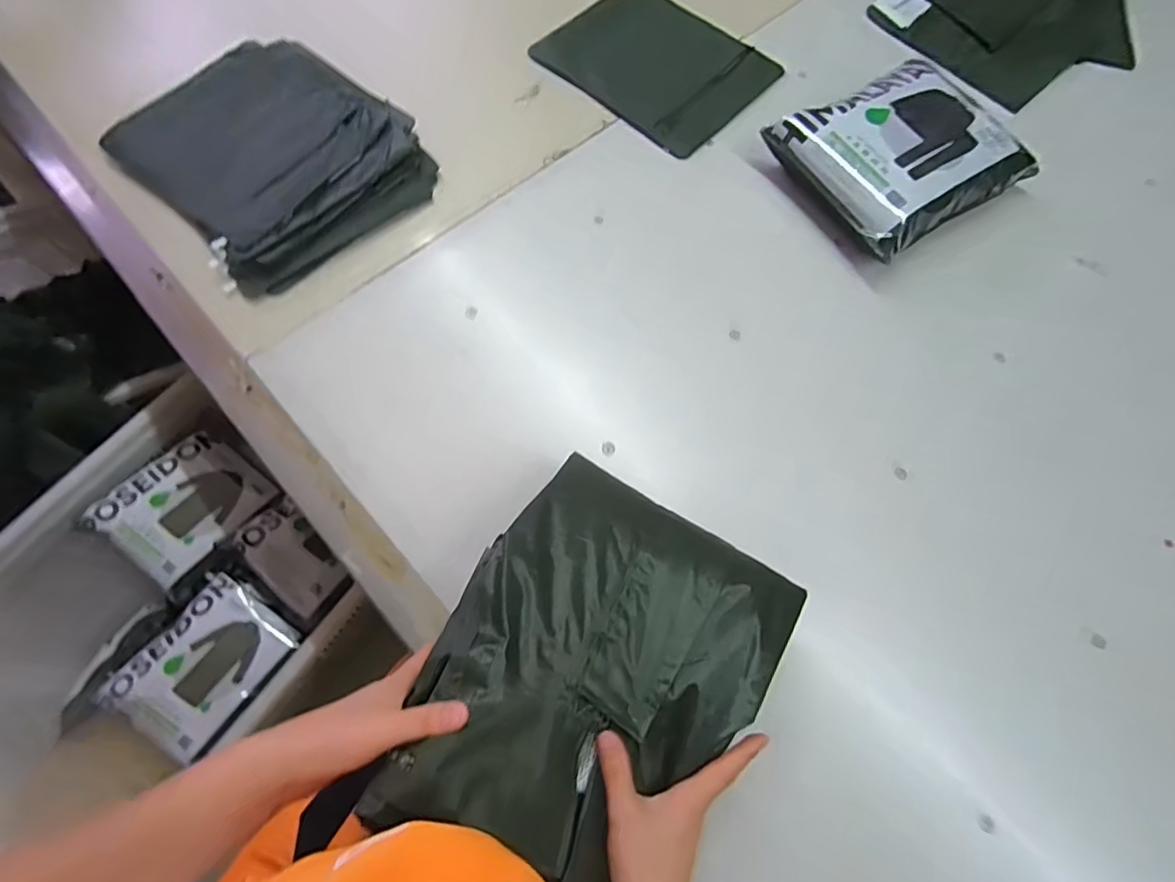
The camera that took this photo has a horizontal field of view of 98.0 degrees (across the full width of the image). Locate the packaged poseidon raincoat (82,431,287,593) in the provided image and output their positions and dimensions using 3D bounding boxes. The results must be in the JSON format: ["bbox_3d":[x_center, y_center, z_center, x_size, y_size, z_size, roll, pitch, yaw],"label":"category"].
[{"bbox_3d":[-0.793,0.125,0.999,0.217,0.043,0.264,37,72,10],"label":"packaged poseidon raincoat"}]

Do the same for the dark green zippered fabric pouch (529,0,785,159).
[{"bbox_3d":[0.113,-0.596,0.805,0.319,0.011,0.265,42,75,12],"label":"dark green zippered fabric pouch"}]

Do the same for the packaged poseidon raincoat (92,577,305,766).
[{"bbox_3d":[-0.702,0.422,0.956,0.234,0.079,0.248,28,71,7],"label":"packaged poseidon raincoat"}]

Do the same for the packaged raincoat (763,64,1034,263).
[{"bbox_3d":[0.423,-0.393,0.698,0.295,0.076,0.241,-32,74,-13],"label":"packaged raincoat"}]

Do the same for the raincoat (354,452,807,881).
[{"bbox_3d":[0.011,0.169,0.390,0.234,0.048,0.286,35,55,5],"label":"raincoat"}]

